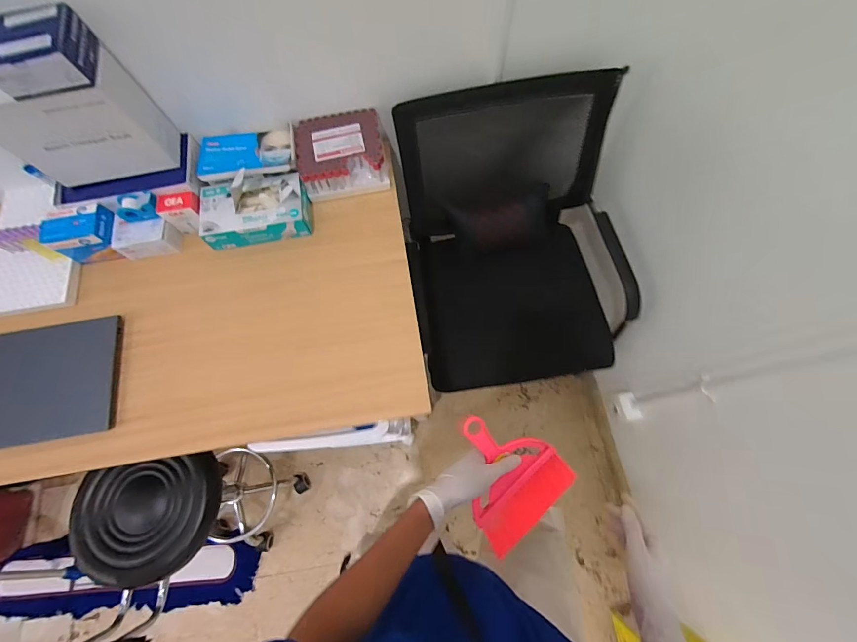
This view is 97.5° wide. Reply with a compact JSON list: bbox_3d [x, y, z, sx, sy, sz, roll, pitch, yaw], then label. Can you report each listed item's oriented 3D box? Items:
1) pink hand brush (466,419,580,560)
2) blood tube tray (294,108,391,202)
[{"bbox_3d":[0.108,0.212,0.533,0.186,0.030,0.186,-43,108,-18],"label":"pink hand brush"},{"bbox_3d":[-0.171,-0.343,0.773,0.174,0.078,0.149,-8,72,0],"label":"blood tube tray"}]

